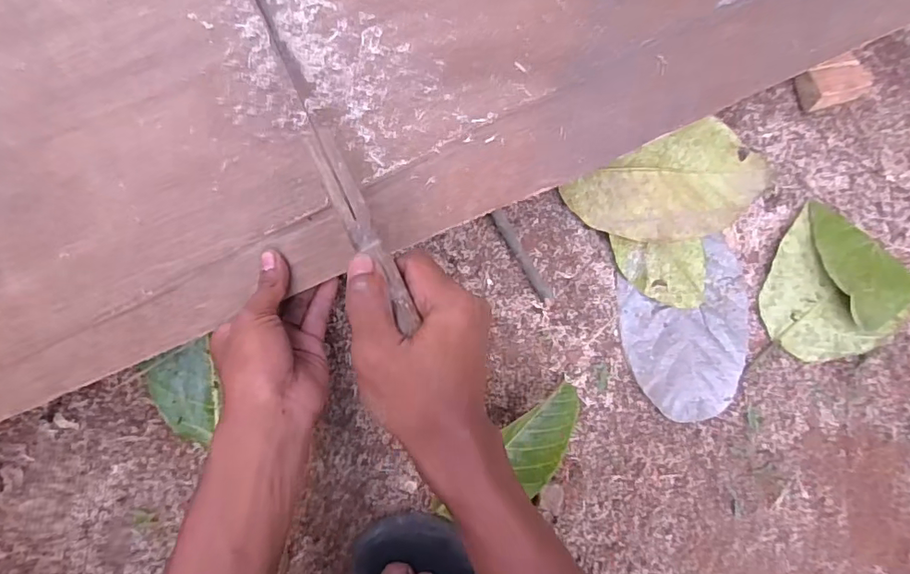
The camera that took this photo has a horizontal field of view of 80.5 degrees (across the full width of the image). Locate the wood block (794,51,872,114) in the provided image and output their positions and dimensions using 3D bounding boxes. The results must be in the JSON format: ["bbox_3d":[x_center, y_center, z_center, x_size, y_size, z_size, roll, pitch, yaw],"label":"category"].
[{"bbox_3d":[0.335,-0.181,0.477,0.058,0.027,0.038,-21,91,-3],"label":"wood block"}]

